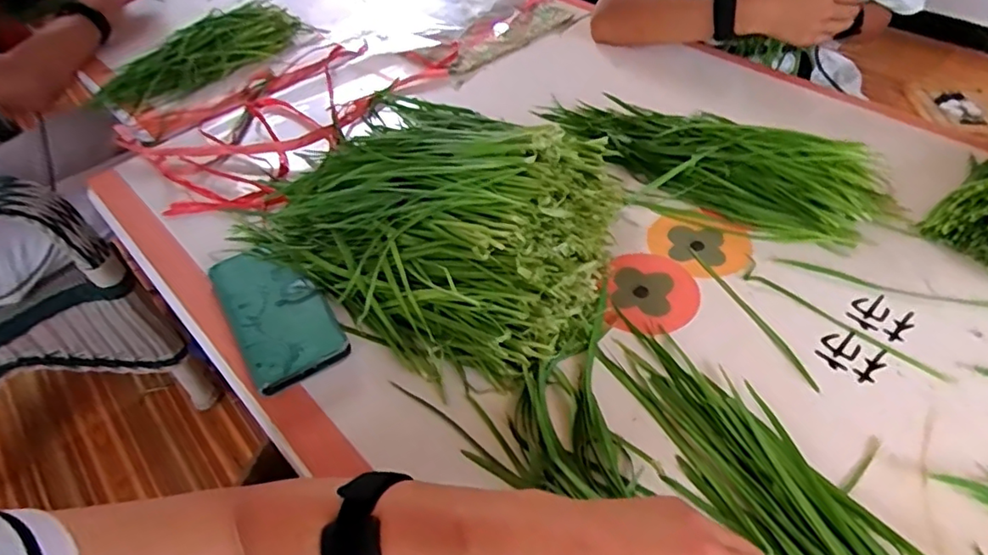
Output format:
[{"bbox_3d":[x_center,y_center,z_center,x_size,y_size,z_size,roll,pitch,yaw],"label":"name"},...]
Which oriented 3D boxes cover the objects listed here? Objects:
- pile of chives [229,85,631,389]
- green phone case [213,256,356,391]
[{"bbox_3d":[-0.060,-0.075,0.540,0.361,0.113,0.257,25,53,24],"label":"pile of chives"},{"bbox_3d":[-0.190,0.029,0.511,0.076,0.023,0.155,-26,51,-21],"label":"green phone case"}]

